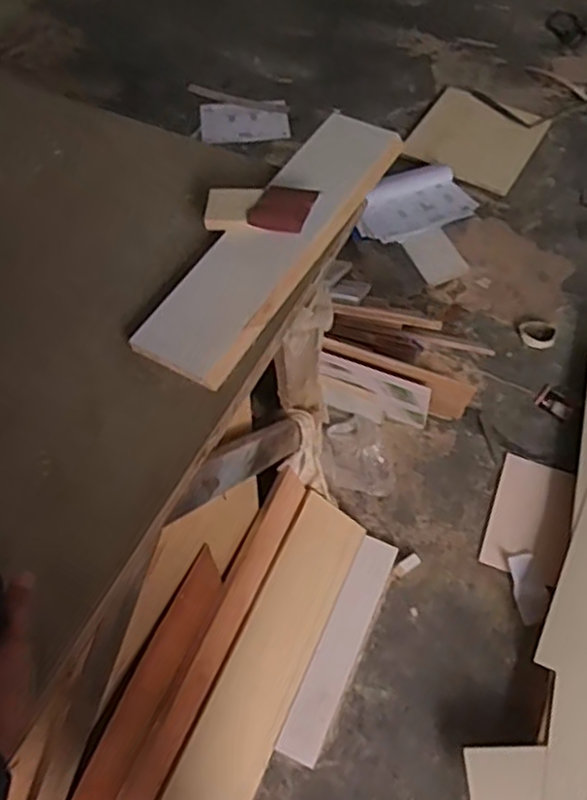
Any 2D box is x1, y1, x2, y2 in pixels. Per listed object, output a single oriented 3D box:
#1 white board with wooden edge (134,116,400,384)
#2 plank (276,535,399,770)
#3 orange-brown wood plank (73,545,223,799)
[{"bbox_3d":[-0.023,-0.210,0.874,0.121,0.028,0.456,29,70,14],"label":"white board with wooden edge"},{"bbox_3d":[0.101,0.500,1.401,0.081,0.025,0.469,21,61,14],"label":"plank"},{"bbox_3d":[-0.264,0.537,1.063,0.023,0.197,0.604,19,60,12],"label":"orange-brown wood plank"}]

